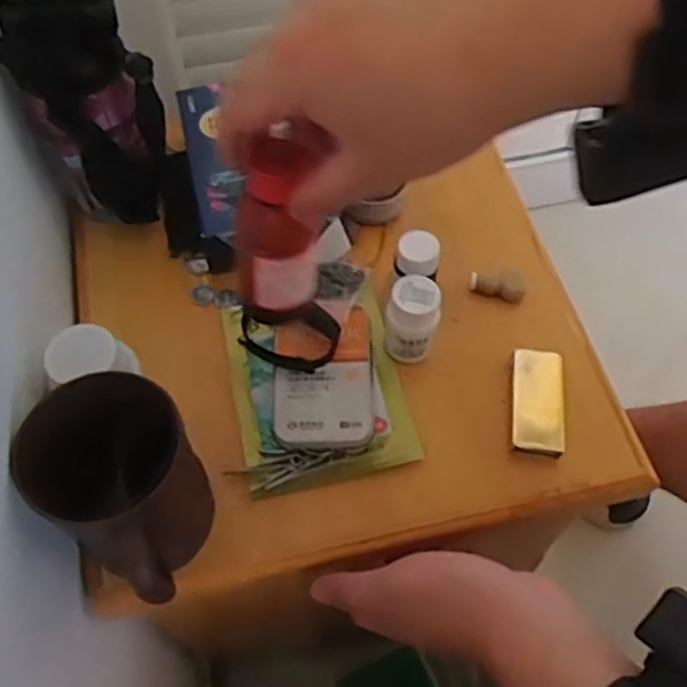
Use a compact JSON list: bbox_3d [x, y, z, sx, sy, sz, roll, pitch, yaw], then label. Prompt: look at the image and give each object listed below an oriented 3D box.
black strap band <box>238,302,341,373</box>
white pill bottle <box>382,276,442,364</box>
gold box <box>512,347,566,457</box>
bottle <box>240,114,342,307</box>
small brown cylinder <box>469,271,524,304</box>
[{"bbox_3d":[-0.037,-0.006,0.474,0.065,0.017,0.044,12,60,7],"label":"black strap band"},{"bbox_3d":[0.047,-0.014,0.482,0.033,0.060,0.036,20,62,11],"label":"white pill bottle"},{"bbox_3d":[0.131,0.040,0.475,0.033,0.016,0.074,7,60,4],"label":"gold box"},{"bbox_3d":[-0.030,-0.059,0.350,0.032,0.104,0.031,19,46,11],"label":"bottle"},{"bbox_3d":[0.114,-0.041,0.527,0.041,0.009,0.014,22,62,12],"label":"small brown cylinder"}]

